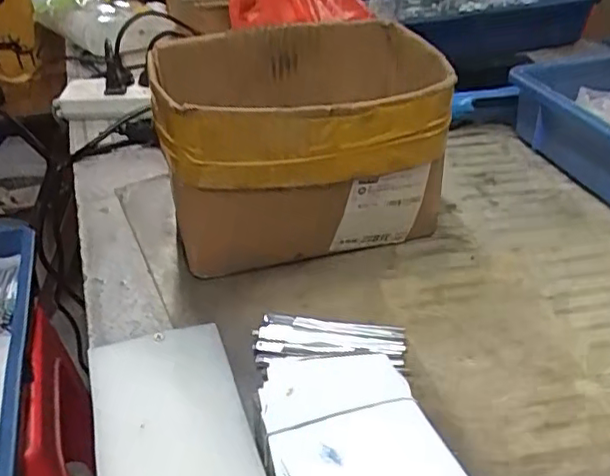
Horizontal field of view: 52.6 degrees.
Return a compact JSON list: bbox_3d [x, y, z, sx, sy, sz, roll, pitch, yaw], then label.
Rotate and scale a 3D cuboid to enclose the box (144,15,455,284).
[{"bbox_3d":[-0.005,-0.094,0.572,0.232,0.153,0.235,-3,35,-3],"label":"box"}]

